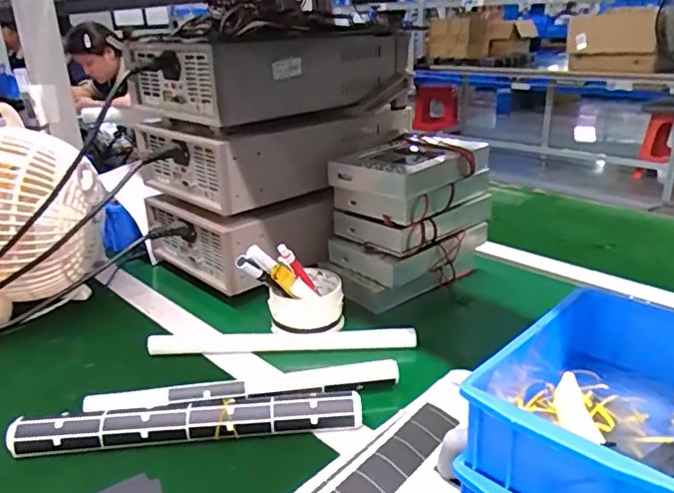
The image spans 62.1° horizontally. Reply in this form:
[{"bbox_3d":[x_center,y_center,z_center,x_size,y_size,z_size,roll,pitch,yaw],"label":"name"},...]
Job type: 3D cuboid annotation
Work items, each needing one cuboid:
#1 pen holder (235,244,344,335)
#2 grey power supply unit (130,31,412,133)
[{"bbox_3d":[-0.050,0.041,0.651,0.108,0.106,0.086,-4,23,-3],"label":"pen holder"},{"bbox_3d":[-0.082,-0.246,0.784,0.338,0.095,0.211,-23,31,-40],"label":"grey power supply unit"}]

